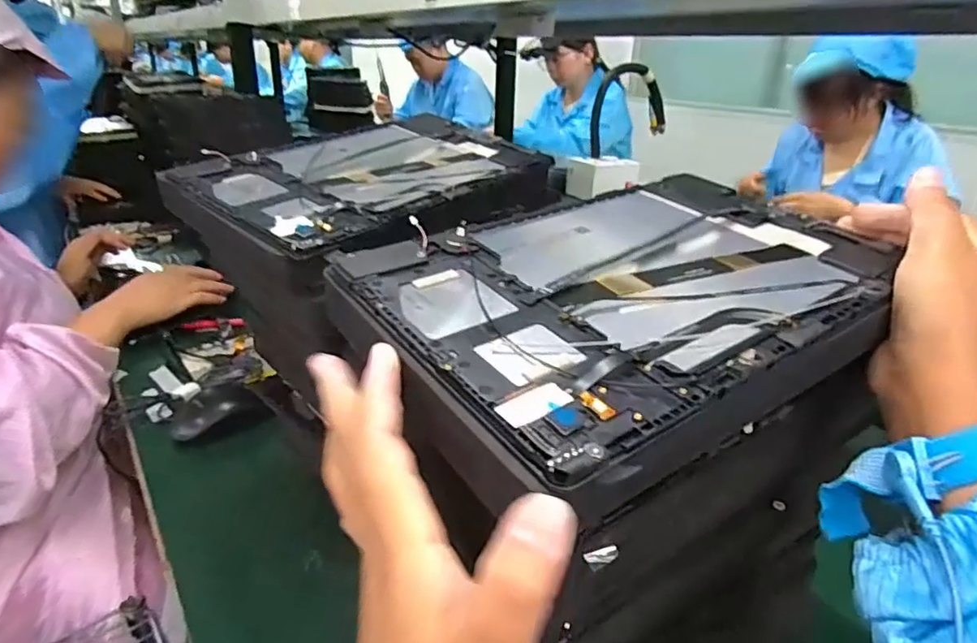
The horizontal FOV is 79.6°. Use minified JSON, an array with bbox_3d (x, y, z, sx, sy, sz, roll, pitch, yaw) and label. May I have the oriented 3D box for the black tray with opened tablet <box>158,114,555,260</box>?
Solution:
[{"bbox_3d":[-0.076,-0.101,0.418,0.163,0.044,0.246,22,32,37],"label":"black tray with opened tablet"}]

